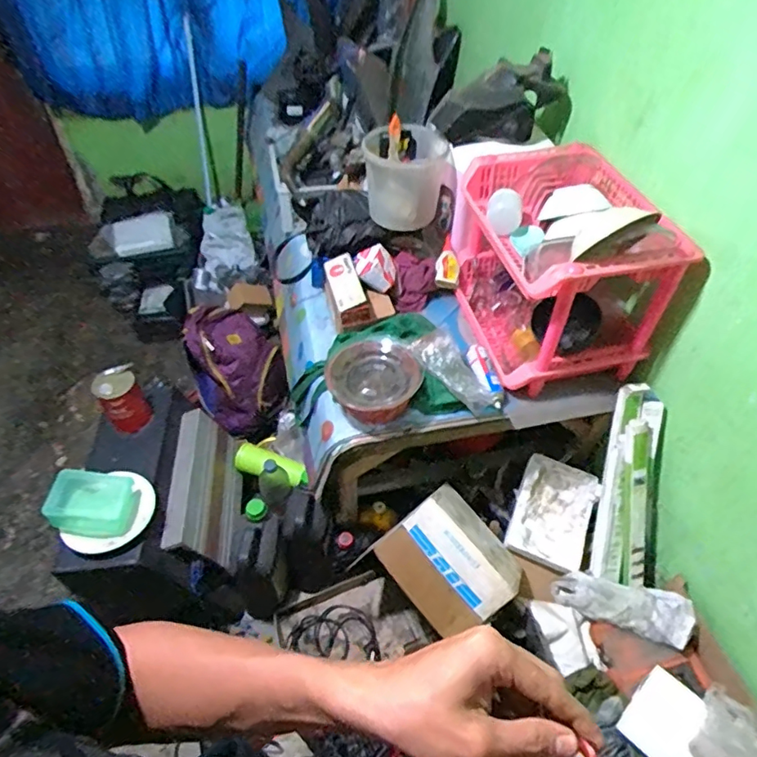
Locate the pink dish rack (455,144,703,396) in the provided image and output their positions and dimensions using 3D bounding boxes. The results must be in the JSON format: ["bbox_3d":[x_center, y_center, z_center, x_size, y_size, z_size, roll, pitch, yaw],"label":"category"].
[{"bbox_3d":[0.406,-0.271,1.209,0.346,0.376,0.460,-8,48,-7],"label":"pink dish rack"}]

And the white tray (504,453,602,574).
[{"bbox_3d":[0.442,0.330,1.326,0.182,0.044,0.267,22,62,6],"label":"white tray"}]

